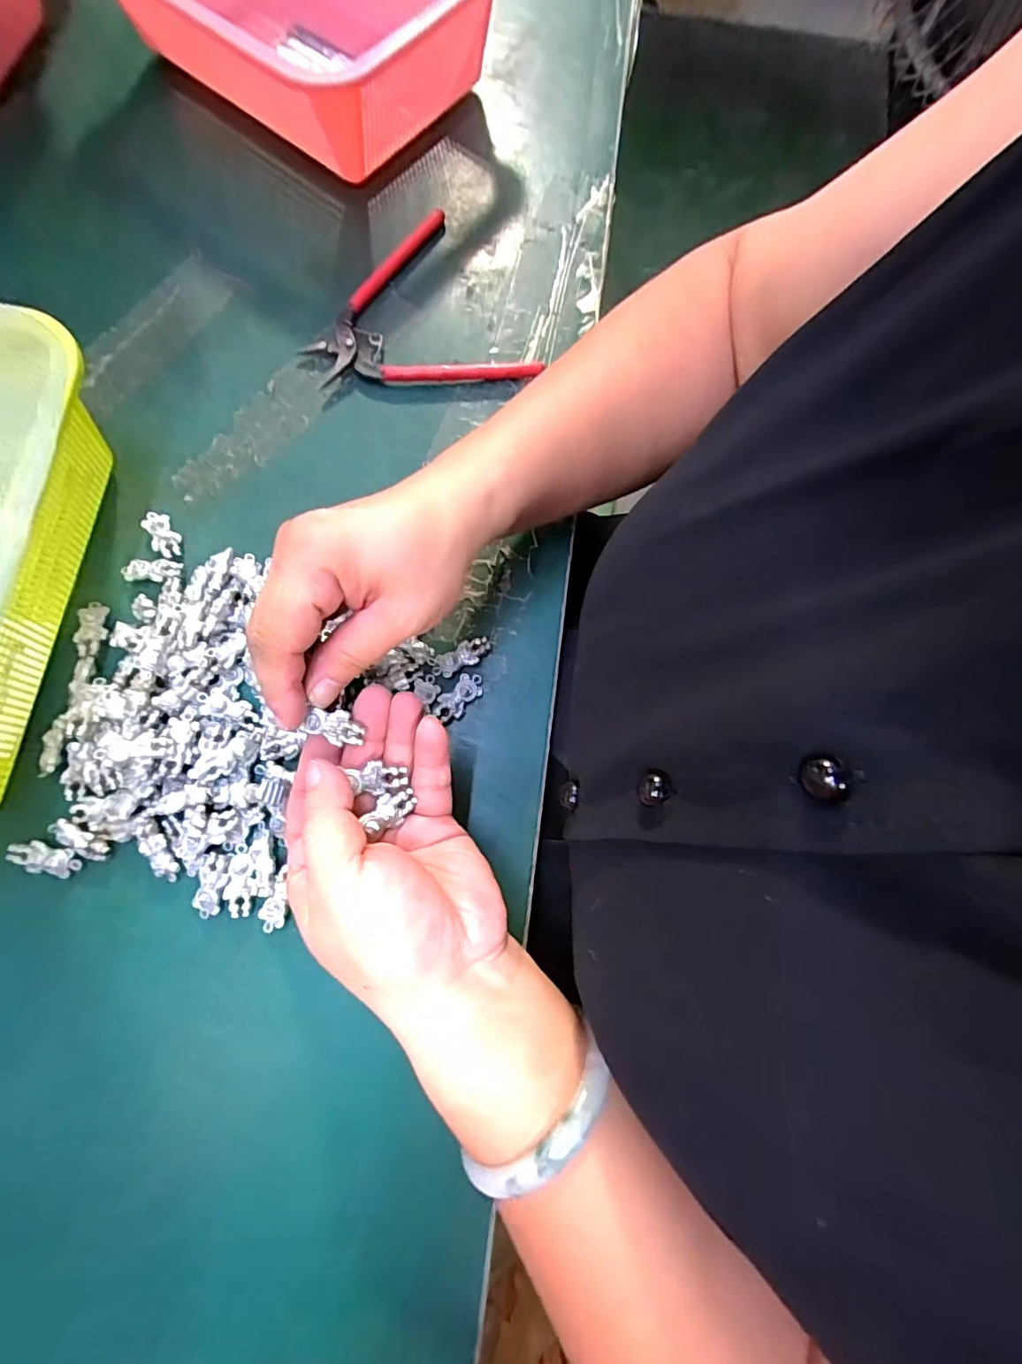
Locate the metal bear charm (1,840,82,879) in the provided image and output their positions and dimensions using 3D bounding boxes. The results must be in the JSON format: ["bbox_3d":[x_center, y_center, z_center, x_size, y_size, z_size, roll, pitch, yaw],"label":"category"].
[{"bbox_3d":[-0.231,0.087,0.268,0.033,0.006,0.014,11,77,1],"label":"metal bear charm"}]

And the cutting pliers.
[{"bbox_3d":[-0.069,-0.227,0.348,0.123,0.013,0.136,-29,79,-8],"label":"cutting pliers"}]

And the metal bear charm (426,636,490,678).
[{"bbox_3d":[-0.027,-0.014,0.297,0.035,0.006,0.014,-28,79,-8],"label":"metal bear charm"}]

